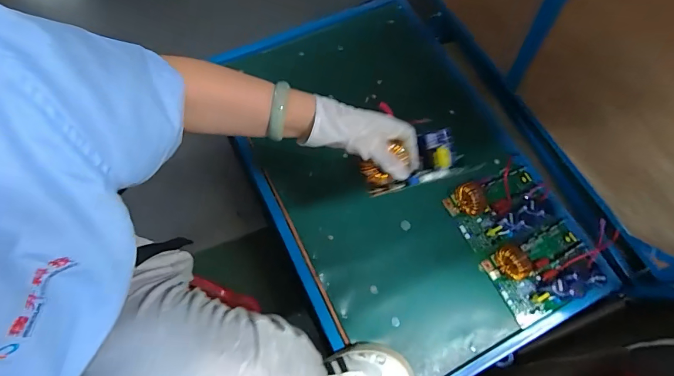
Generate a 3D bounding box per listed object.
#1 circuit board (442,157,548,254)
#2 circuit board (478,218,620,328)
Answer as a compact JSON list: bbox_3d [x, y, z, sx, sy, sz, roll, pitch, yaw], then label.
[{"bbox_3d":[0.339,0.031,0.754,0.196,0.058,0.142,-27,71,-13],"label":"circuit board"},{"bbox_3d":[0.411,0.146,0.708,0.223,0.065,0.145,-27,71,-13],"label":"circuit board"}]

